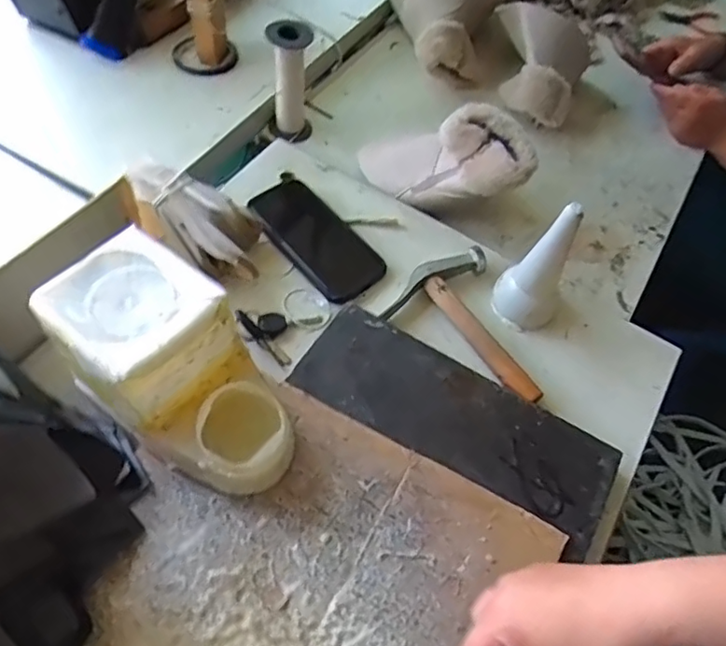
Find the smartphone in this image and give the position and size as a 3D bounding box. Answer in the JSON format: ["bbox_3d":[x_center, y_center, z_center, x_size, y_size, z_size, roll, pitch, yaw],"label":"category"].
[{"bbox_3d":[-0.060,-0.103,0.682,0.082,0.015,0.186,-34,65,-25],"label":"smartphone"}]

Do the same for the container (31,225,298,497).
[{"bbox_3d":[-0.147,0.040,0.483,0.209,0.122,0.109,36,60,18],"label":"container"}]

